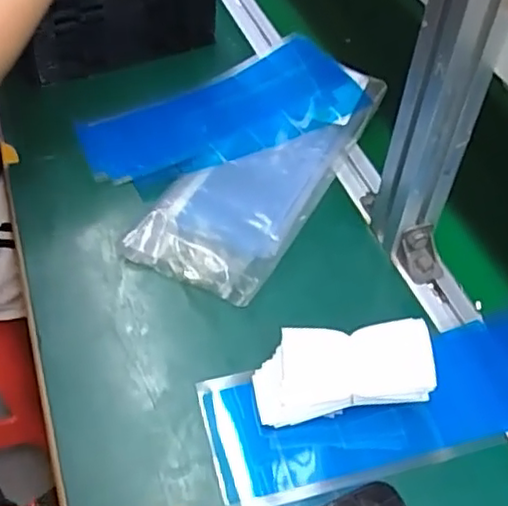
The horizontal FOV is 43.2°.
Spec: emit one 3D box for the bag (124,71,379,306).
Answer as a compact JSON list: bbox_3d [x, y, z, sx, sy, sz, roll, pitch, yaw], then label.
[{"bbox_3d":[0.014,-0.087,0.599,0.116,0.017,0.307,25,51,16],"label":"bag"}]

